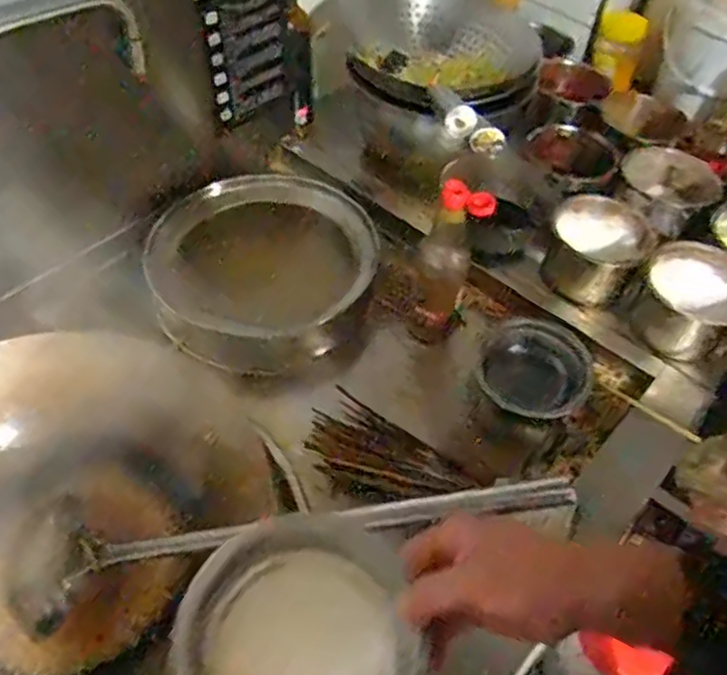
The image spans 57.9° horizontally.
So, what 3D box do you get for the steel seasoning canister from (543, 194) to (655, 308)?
[{"bbox_3d":[0.305,-0.114,0.876,0.121,0.083,0.128,2,51,-2],"label":"steel seasoning canister"}]

